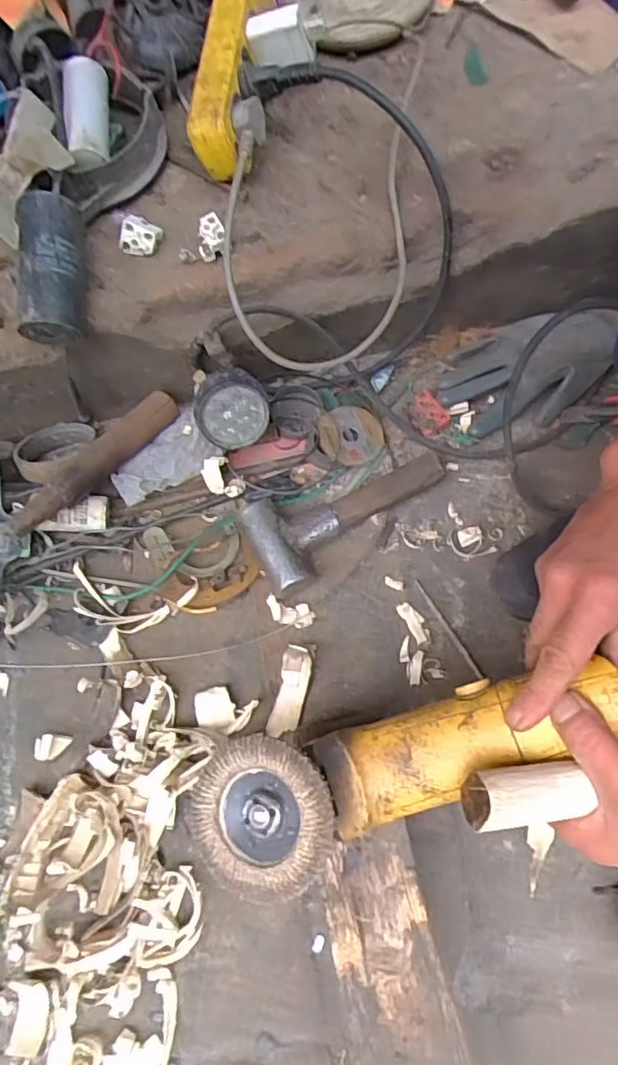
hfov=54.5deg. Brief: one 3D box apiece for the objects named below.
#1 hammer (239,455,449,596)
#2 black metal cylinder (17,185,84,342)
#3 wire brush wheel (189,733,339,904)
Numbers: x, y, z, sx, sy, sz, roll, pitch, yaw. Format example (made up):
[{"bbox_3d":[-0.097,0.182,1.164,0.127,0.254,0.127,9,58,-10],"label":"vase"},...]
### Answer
[{"bbox_3d":[0.041,-0.023,0.573,0.195,0.032,0.085,-27,74,-6],"label":"hammer"},{"bbox_3d":[-0.202,-0.210,0.477,0.040,0.051,0.112,1,91,2],"label":"black metal cylinder"},{"bbox_3d":[-0.031,0.179,0.382,0.096,0.012,0.091,-5,77,21],"label":"wire brush wheel"}]

